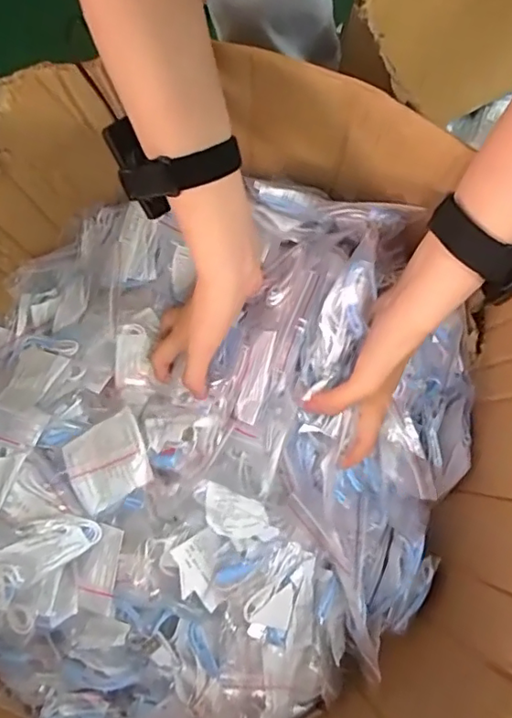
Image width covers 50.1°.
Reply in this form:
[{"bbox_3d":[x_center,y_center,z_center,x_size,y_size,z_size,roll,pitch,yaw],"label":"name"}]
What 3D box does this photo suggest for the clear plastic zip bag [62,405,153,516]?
[{"bbox_3d":[-0.128,0.089,0.476,0.074,0.011,0.071,-39,68,11],"label":"clear plastic zip bag"}]

